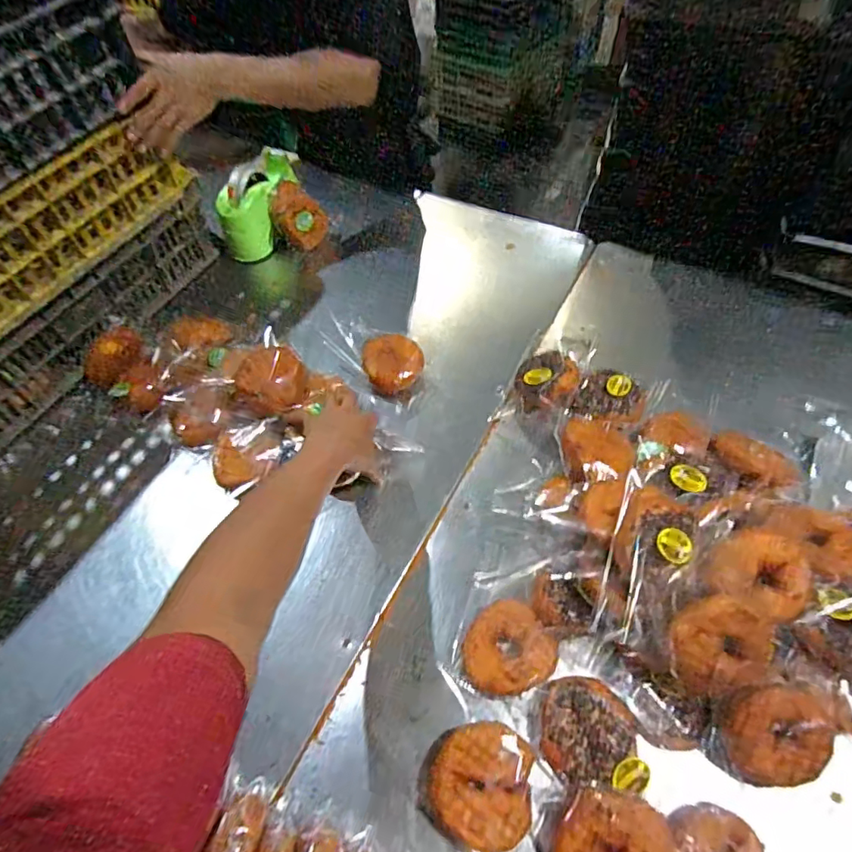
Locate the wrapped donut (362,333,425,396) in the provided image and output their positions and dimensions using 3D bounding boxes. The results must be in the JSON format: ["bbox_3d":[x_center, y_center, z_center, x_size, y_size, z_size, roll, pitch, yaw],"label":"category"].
[{"bbox_3d":[-0.049,-0.095,0.811,0.092,0.044,0.096,-11,55,-6],"label":"wrapped donut"}]

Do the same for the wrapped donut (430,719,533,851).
[{"bbox_3d":[0.053,0.344,0.518,0.092,0.040,0.098,-1,55,1],"label":"wrapped donut"}]

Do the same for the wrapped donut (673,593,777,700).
[{"bbox_3d":[0.274,0.207,0.506,0.094,0.029,0.091,37,104,-7],"label":"wrapped donut"}]

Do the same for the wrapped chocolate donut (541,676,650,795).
[{"bbox_3d":[0.162,0.301,0.528,0.092,0.034,0.087,6,55,6],"label":"wrapped chocolate donut"}]

